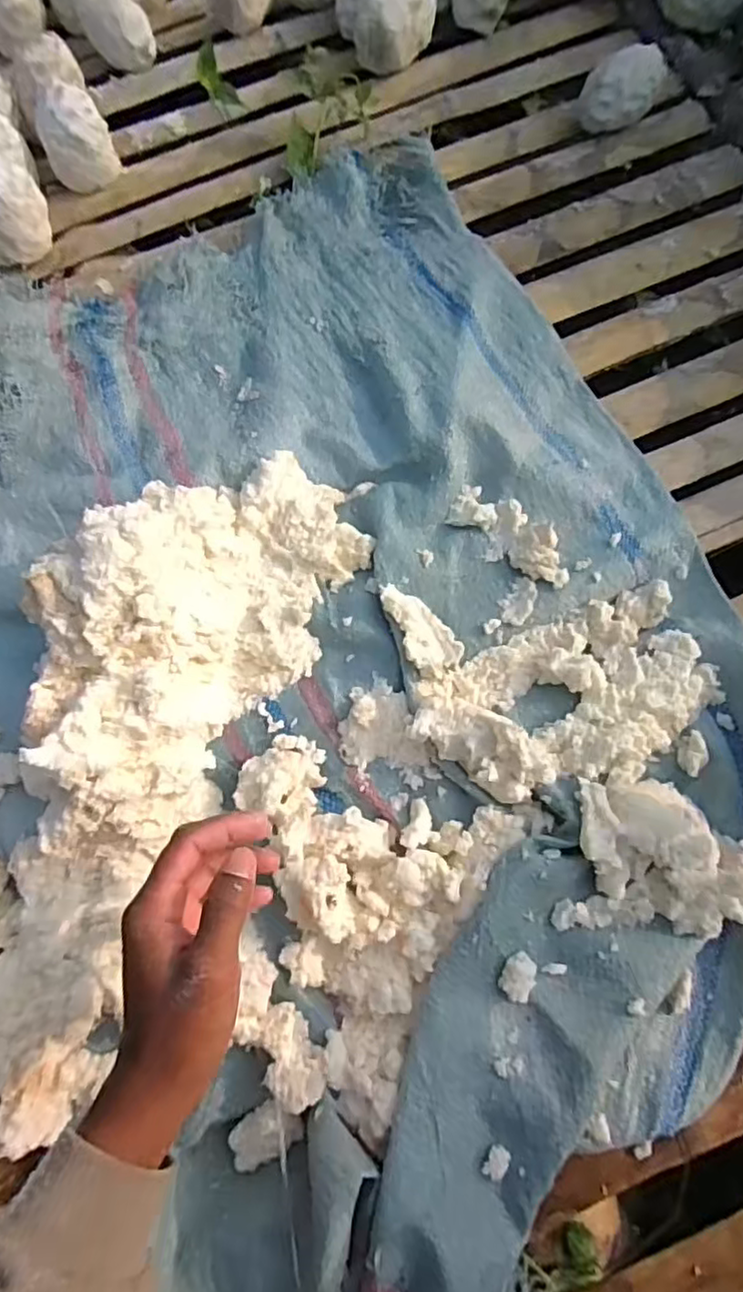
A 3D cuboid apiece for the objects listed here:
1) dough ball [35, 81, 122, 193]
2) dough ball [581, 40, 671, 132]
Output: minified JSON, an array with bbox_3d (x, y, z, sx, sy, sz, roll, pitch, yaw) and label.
[{"bbox_3d":[-0.296,-0.505,0.644,0.064,0.077,0.059,-1,73,2],"label":"dough ball"},{"bbox_3d":[0.247,-0.545,0.638,0.071,0.053,0.069,20,74,8],"label":"dough ball"}]

